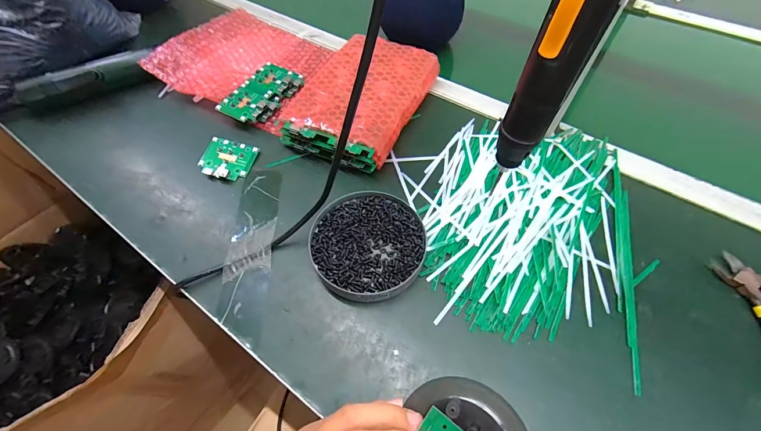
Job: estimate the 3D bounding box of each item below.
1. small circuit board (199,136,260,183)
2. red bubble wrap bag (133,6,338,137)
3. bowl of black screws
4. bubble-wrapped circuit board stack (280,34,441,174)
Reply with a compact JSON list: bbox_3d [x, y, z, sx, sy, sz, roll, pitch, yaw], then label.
[{"bbox_3d":[-0.184,-0.068,0.399,0.058,0.004,0.054,15,61,-5],"label":"small circuit board"},{"bbox_3d":[-0.192,-0.234,0.484,0.195,0.055,0.201,21,60,14],"label":"red bubble wrap bag"},{"bbox_3d":[-0.012,0.027,0.330,0.109,0.020,0.117,0,57,1],"label":"bowl of black screws"},{"bbox_3d":[-0.022,-0.155,0.434,0.137,0.046,0.216,22,60,15],"label":"bubble-wrapped circuit board stack"}]

